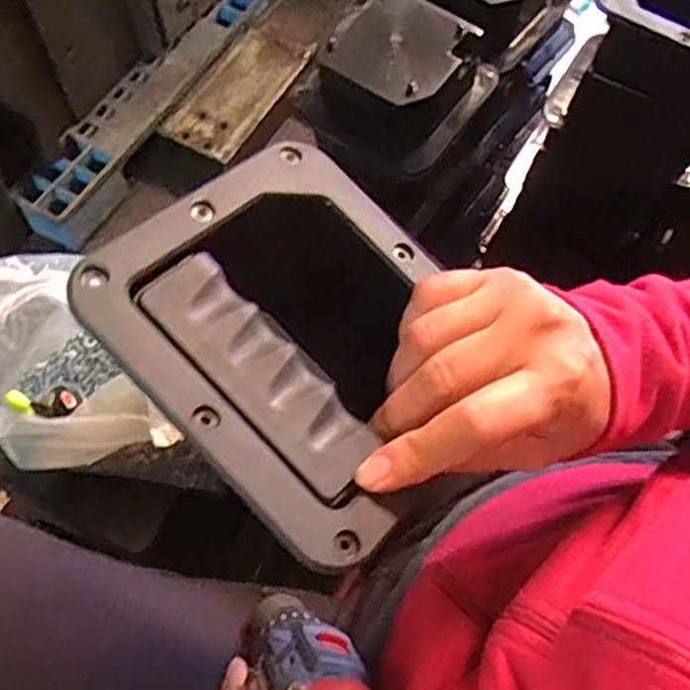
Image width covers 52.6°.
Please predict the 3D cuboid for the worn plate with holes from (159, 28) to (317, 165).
[{"bbox_3d":[-0.166,-0.401,1.101,0.121,0.012,0.259,27,69,10],"label":"worn plate with holes"}]

